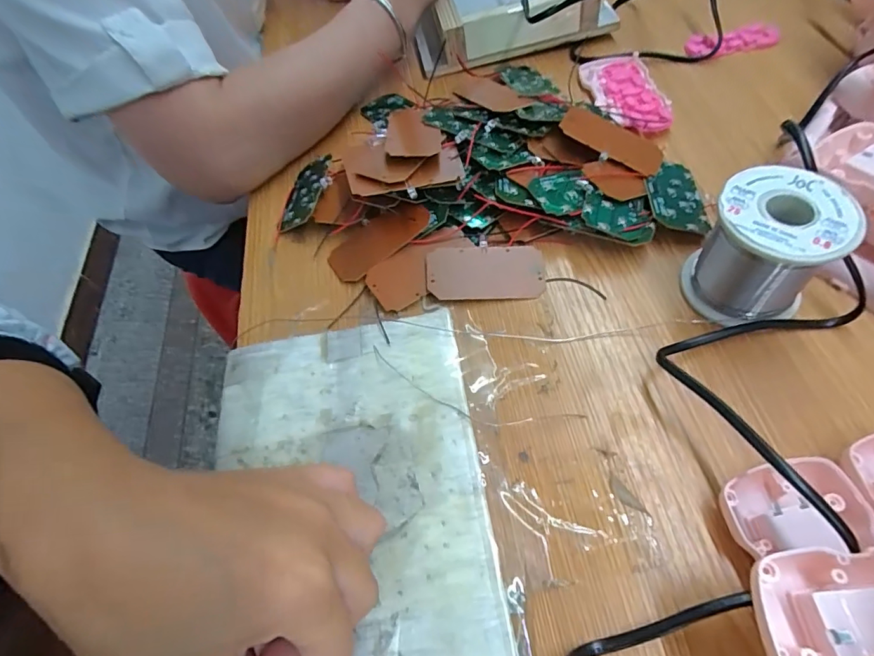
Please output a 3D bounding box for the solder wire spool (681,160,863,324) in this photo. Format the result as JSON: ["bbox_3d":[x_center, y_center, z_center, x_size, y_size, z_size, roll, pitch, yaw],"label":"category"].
[{"bbox_3d":[0.174,-0.041,0.259,0.064,0.062,0.061,-41,63,-18],"label":"solder wire spool"}]

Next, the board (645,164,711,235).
[{"bbox_3d":[0.158,-0.089,0.320,0.037,0.004,0.066,9,54,-4],"label":"board"}]

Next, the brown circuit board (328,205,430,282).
[{"bbox_3d":[-0.040,-0.061,0.330,0.073,0.007,0.040,-31,60,7],"label":"brown circuit board"}]

